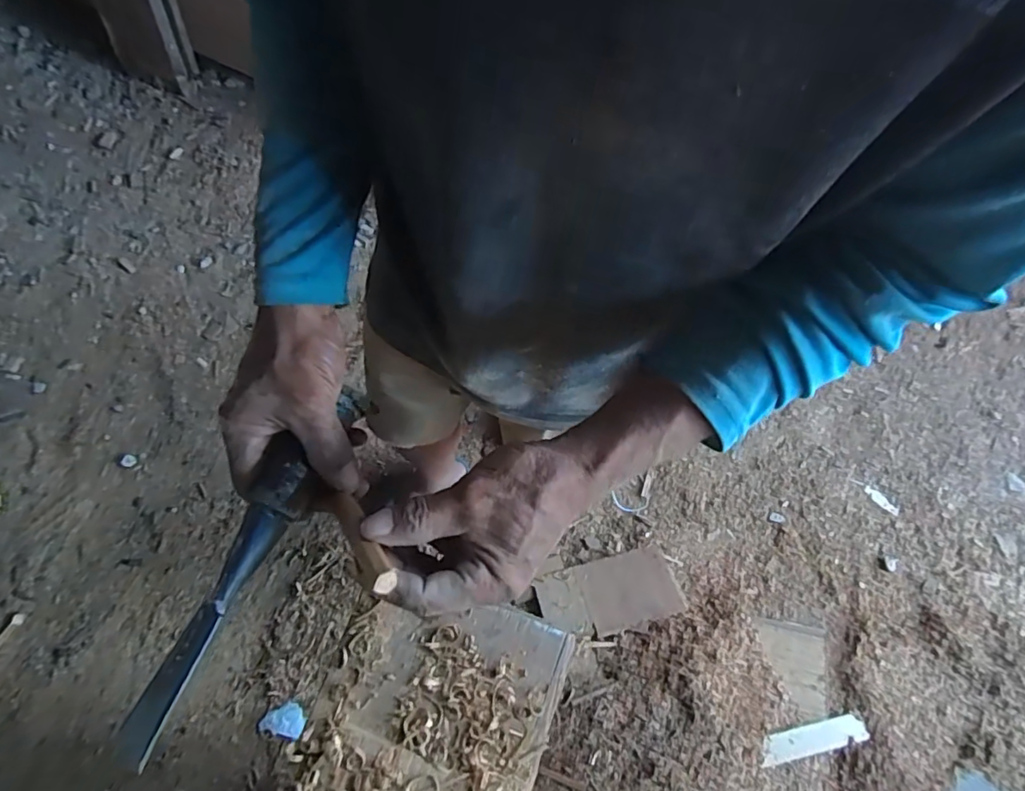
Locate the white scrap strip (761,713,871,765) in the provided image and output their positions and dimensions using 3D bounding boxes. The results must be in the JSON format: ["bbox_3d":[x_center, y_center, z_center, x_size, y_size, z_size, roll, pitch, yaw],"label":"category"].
[{"bbox_3d":[0.547,0.627,1.008,0.207,0.012,0.046,-8,69,-11],"label":"white scrap strip"}]

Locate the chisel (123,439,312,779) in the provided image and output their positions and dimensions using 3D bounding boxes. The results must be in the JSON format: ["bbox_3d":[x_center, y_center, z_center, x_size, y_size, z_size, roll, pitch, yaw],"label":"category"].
[{"bbox_3d":[-0.174,0.117,0.337,0.033,0.023,0.186,21,68,6],"label":"chisel"}]

